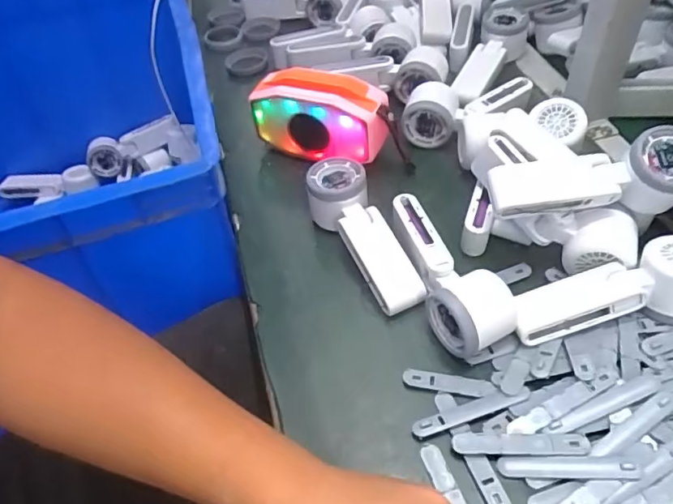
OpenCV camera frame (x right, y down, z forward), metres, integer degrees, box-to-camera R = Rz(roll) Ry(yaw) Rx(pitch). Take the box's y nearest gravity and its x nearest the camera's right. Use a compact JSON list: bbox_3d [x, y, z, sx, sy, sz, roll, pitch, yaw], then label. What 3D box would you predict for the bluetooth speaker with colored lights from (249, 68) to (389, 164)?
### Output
[{"bbox_3d":[-0.017,-0.142,0.594,0.149,0.101,0.054,14,53,18],"label":"bluetooth speaker with colored lights"}]

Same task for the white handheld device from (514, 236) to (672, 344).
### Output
[{"bbox_3d":[0.224,0.033,0.442,0.158,0.053,0.057,-10,49,-2],"label":"white handheld device"}]

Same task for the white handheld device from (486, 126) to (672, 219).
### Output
[{"bbox_3d":[0.214,-0.059,0.451,0.165,0.056,0.048,-1,50,3],"label":"white handheld device"}]

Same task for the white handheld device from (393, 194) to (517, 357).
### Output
[{"bbox_3d":[0.091,0.015,0.476,0.061,0.051,0.157,-23,51,-13],"label":"white handheld device"}]

